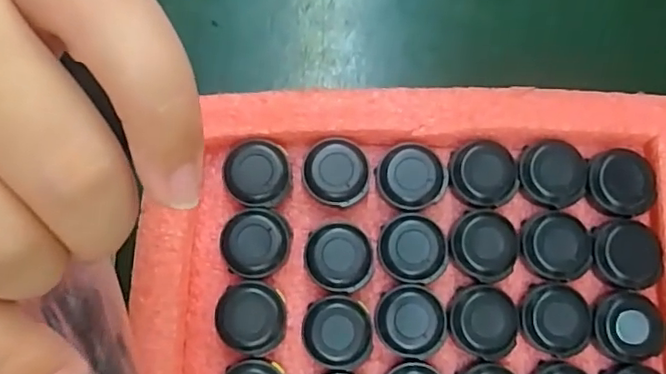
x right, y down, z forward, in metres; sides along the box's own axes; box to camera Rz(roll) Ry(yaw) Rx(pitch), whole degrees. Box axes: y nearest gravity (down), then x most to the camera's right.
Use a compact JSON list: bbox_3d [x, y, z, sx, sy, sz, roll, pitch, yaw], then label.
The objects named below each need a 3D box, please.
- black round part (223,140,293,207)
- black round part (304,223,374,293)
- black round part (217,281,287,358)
[{"bbox_3d":[-0.033,-0.005,0.262,0.028,0.015,0.028,0,80,0],"label":"black round part"},{"bbox_3d":[0.003,0.031,0.257,0.028,0.011,0.028,0,80,0],"label":"black round part"},{"bbox_3d":[-0.034,0.056,0.250,0.027,0.016,0.028,0,80,0],"label":"black round part"}]

